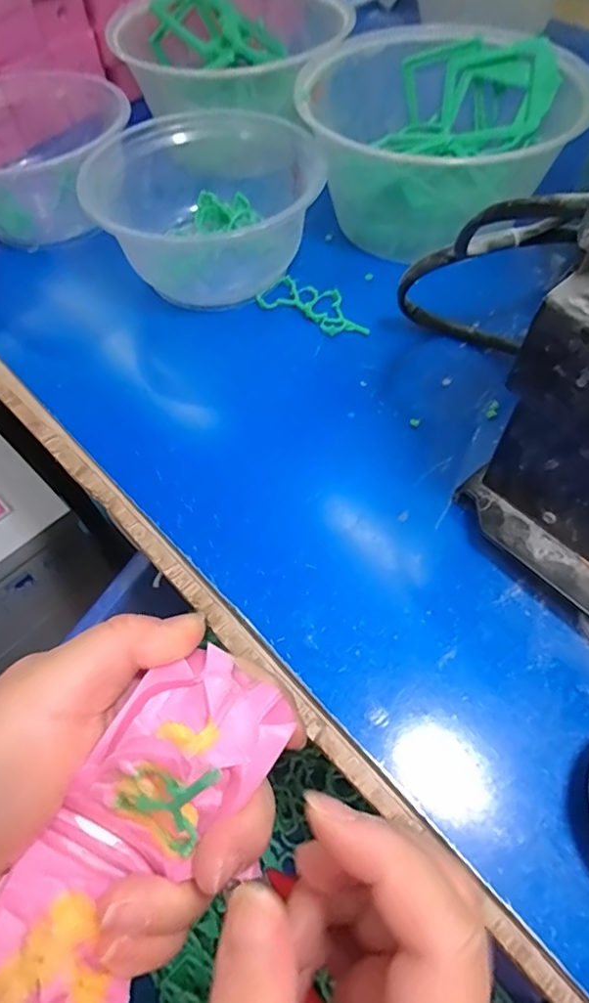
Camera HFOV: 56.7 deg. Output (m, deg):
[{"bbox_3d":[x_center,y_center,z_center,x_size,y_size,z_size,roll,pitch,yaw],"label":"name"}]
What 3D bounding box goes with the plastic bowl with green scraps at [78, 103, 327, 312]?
[{"bbox_3d":[-0.054,-0.180,0.333,0.113,0.062,0.110,-1,58,2],"label":"plastic bowl with green scraps"}]

